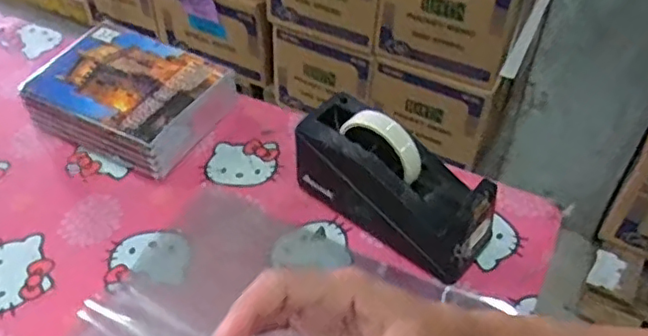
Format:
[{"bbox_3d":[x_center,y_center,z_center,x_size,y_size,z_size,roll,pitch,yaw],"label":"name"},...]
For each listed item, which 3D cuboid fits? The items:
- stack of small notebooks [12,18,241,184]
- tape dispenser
[{"bbox_3d":[-0.229,-0.084,0.726,0.211,0.063,0.154,22,51,20],"label":"stack of small notebooks"},{"bbox_3d":[0.068,0.011,0.595,0.199,0.119,0.077,33,56,27],"label":"tape dispenser"}]

